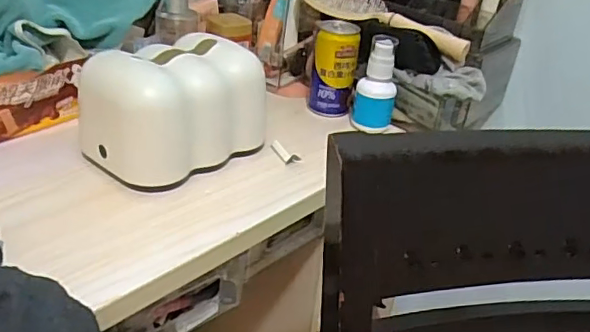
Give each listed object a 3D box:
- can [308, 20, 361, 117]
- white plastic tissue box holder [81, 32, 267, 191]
[{"bbox_3d":[0.052,-0.125,0.744,0.057,0.117,0.052,5,31,-3],"label":"can"},{"bbox_3d":[-0.122,-0.064,0.598,0.107,0.109,0.176,29,37,33],"label":"white plastic tissue box holder"}]

